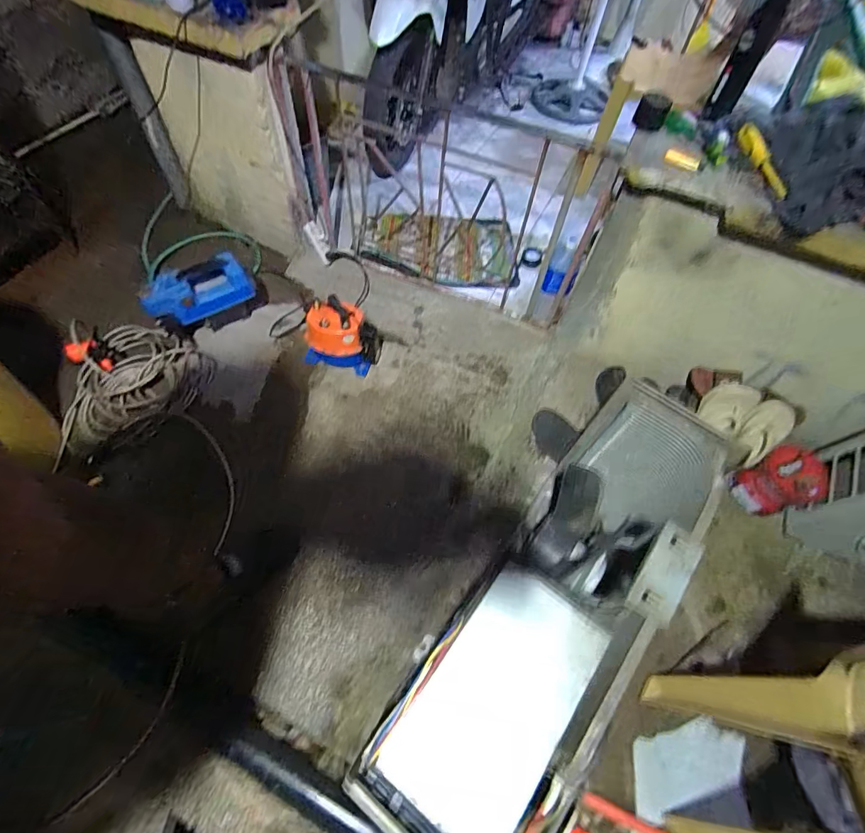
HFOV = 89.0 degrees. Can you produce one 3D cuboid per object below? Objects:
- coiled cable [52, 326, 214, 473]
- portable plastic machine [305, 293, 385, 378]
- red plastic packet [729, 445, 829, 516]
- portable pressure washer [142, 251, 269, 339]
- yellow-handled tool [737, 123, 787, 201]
[{"bbox_3d":[-0.887,-0.065,1.297,0.381,0.073,0.489,8,61,0],"label":"coiled cable"},{"bbox_3d":[-0.277,-0.254,1.358,0.212,0.194,0.151,10,61,1],"label":"portable plastic machine"},{"bbox_3d":[0.901,0.178,1.155,0.136,0.174,0.149,-24,65,-17],"label":"red plastic packet"},{"bbox_3d":[-0.719,-0.378,1.403,0.347,0.173,0.150,-21,64,-15],"label":"portable pressure washer"},{"bbox_3d":[0.644,-0.497,0.859,0.034,0.024,0.177,-14,77,-12],"label":"yellow-handled tool"}]

